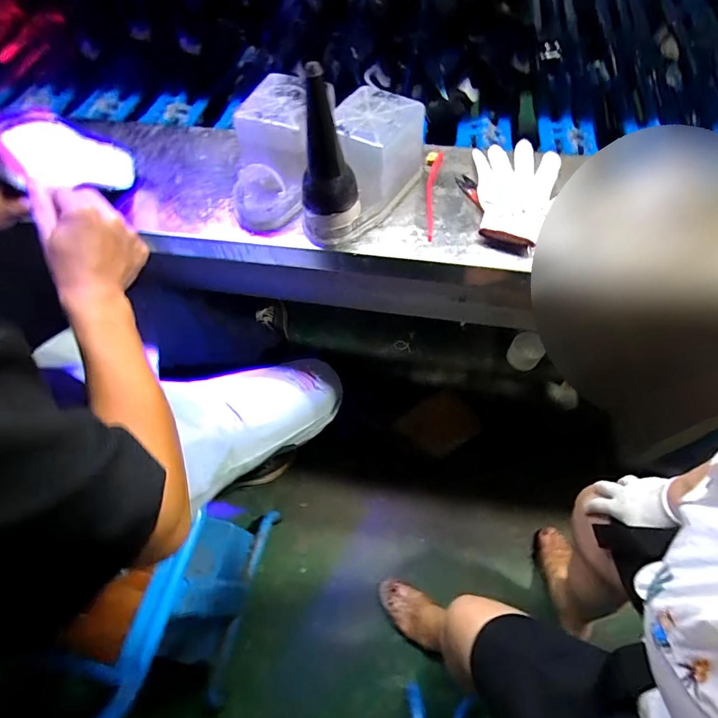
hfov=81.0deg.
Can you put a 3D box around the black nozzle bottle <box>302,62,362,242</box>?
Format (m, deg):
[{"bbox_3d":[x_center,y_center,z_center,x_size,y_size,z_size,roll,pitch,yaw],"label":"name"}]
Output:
[{"bbox_3d":[-0.035,-0.218,0.476,0.066,0.177,0.053,-2,60,0],"label":"black nozzle bottle"}]

